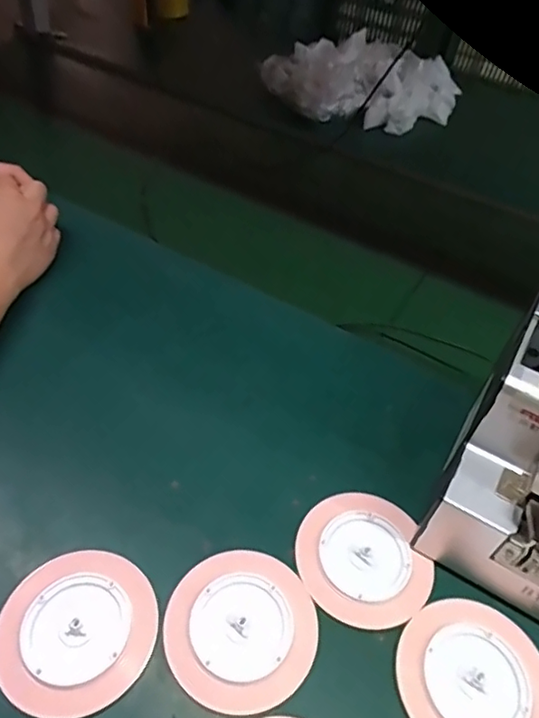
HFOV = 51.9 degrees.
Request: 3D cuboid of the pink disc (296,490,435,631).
[{"bbox_3d":[0.070,0.147,0.416,0.094,0.004,0.099,4,46,-4],"label":"pink disc"}]

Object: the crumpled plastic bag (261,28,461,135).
[{"bbox_3d":[0.176,-0.490,0.988,0.364,0.073,0.223,-1,47,-9],"label":"crumpled plastic bag"}]

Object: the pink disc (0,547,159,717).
[{"bbox_3d":[-0.127,0.177,0.367,0.097,0.009,0.100,4,46,-4],"label":"pink disc"}]

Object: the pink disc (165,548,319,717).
[{"bbox_3d":[-0.018,0.179,0.375,0.098,0.004,0.101,4,46,-4],"label":"pink disc"}]

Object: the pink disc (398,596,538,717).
[{"bbox_3d":[0.136,0.210,0.364,0.096,0.004,0.099,4,46,-4],"label":"pink disc"}]

